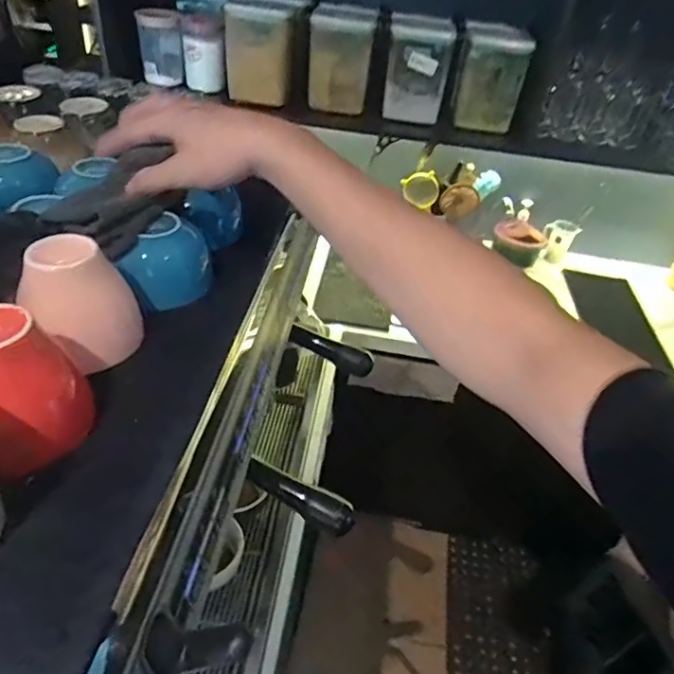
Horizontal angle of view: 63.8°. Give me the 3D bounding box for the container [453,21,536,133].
[{"bbox_3d":[0.348,-0.587,1.230,0.148,0.206,0.096,17,39,11],"label":"container"}]

